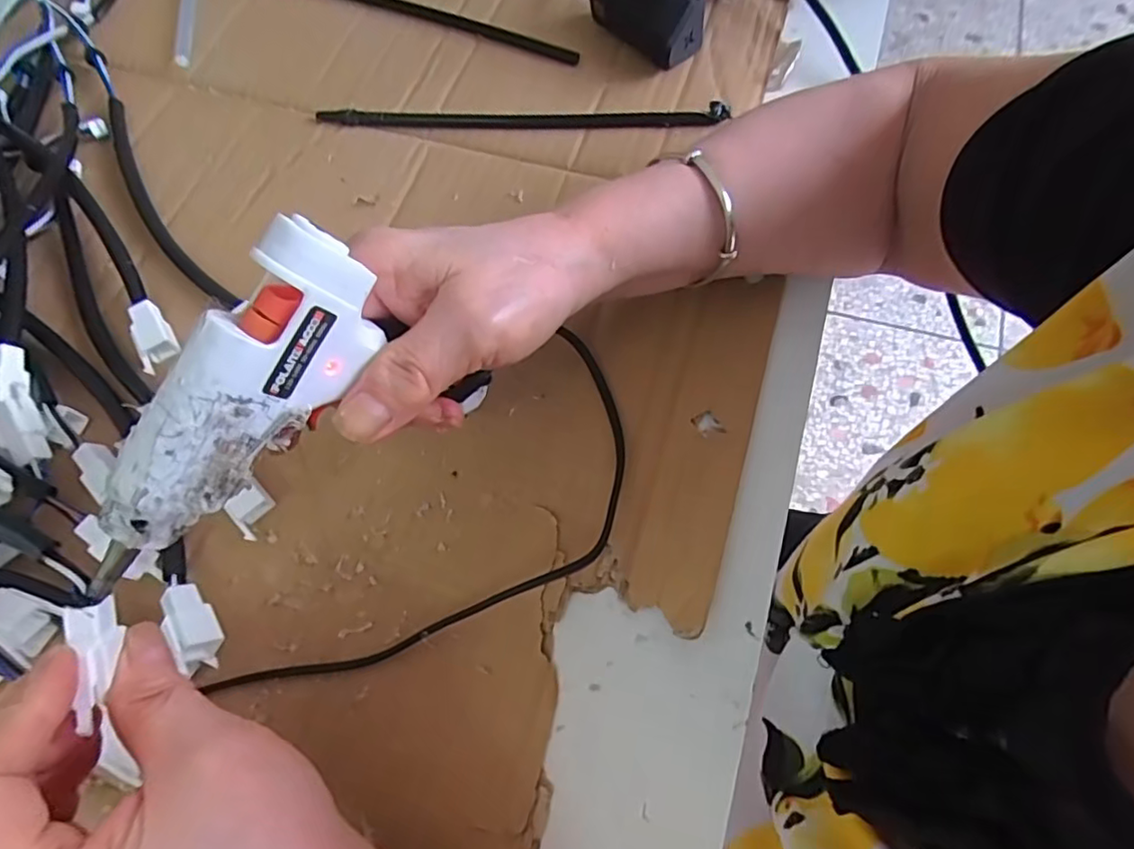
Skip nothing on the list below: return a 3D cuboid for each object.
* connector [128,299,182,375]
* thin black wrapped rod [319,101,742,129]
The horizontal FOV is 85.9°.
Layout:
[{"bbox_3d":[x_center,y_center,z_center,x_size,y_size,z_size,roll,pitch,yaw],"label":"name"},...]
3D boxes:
[{"bbox_3d":[-0.209,-0.046,0.307,0.018,0.009,0.038,-26,69,-8],"label":"connector"},{"bbox_3d":[-0.028,-0.180,0.355,0.238,0.011,0.012,2,68,3],"label":"thin black wrapped rod"}]

